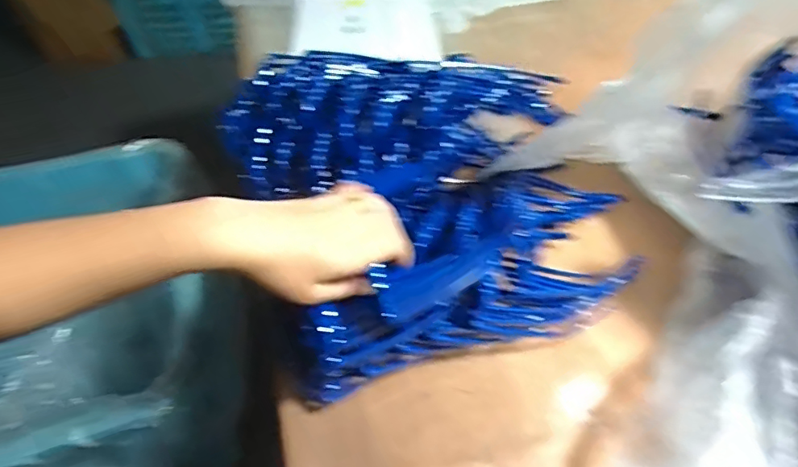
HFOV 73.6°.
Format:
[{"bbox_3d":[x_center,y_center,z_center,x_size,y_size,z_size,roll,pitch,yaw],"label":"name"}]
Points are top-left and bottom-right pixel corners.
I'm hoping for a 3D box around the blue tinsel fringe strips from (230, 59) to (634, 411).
[{"bbox_3d":[0.017,-0.058,0.516,0.322,0.098,0.346,-13,51,-12],"label":"blue tinsel fringe strips"}]

